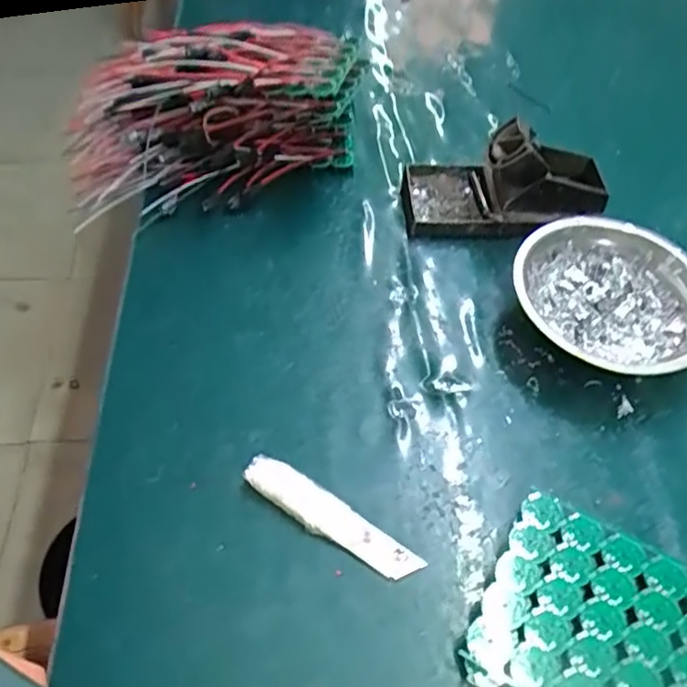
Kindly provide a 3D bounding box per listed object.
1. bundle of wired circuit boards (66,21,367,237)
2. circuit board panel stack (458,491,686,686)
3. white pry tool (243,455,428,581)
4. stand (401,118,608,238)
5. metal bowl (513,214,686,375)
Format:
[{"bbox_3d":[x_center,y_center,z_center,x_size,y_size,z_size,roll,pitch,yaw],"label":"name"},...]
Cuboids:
[{"bbox_3d":[-0.106,-0.168,0.479,0.229,0.135,0.112,-8,54,-9],"label":"bundle of wired circuit boards"},{"bbox_3d":[0.125,0.141,0.309,0.107,0.017,0.100,25,56,15],"label":"circuit board panel stack"},{"bbox_3d":[-0.007,0.094,0.341,0.104,0.011,0.023,30,57,19],"label":"white pry tool"},{"bbox_3d":[0.122,-0.128,0.471,0.149,0.070,0.070,-2,53,-4],"label":"stand"},{"bbox_3d":[0.177,-0.029,0.420,0.127,0.041,0.118,31,58,19],"label":"metal bowl"}]

